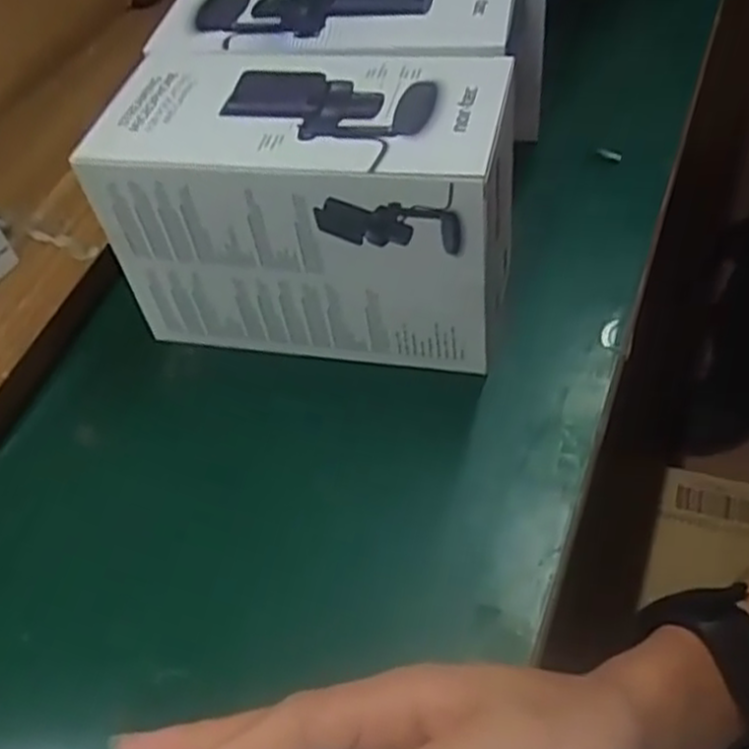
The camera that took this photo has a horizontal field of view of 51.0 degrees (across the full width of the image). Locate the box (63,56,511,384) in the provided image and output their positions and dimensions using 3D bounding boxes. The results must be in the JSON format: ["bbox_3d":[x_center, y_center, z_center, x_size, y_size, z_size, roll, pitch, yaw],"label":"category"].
[{"bbox_3d":[-0.037,-0.102,0.480,0.225,0.144,0.109,6,51,14],"label":"box"}]

